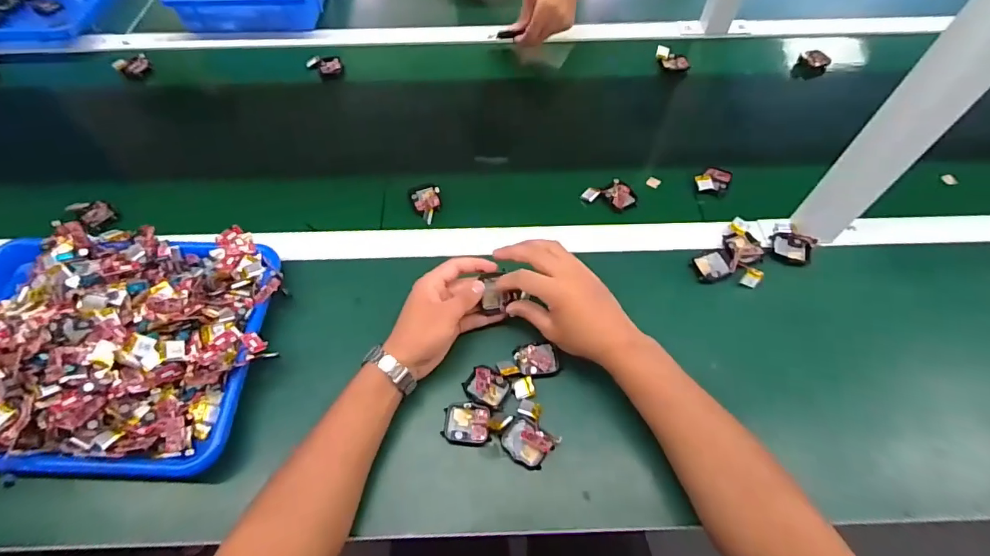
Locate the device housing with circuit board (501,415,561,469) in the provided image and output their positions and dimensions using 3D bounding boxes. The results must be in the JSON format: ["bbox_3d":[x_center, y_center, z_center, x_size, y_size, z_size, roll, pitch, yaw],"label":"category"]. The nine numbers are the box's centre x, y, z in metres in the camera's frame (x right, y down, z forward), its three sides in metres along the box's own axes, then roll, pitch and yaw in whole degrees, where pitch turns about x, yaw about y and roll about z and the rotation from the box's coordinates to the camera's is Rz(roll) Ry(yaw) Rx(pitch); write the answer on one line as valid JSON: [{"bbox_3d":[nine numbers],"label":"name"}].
[{"bbox_3d":[0.032,0.159,0.461,0.047,0.016,0.039,32,64,19],"label":"device housing with circuit board"}]

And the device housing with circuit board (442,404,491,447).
[{"bbox_3d":[-0.027,0.144,0.469,0.046,0.012,0.038,3,59,3],"label":"device housing with circuit board"}]

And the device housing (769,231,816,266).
[{"bbox_3d":[0.357,-0.037,0.572,0.043,0.017,0.042,13,60,9],"label":"device housing"}]

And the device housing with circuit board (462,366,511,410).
[{"bbox_3d":[-0.009,0.110,0.485,0.044,0.016,0.035,22,62,14],"label":"device housing with circuit board"}]

